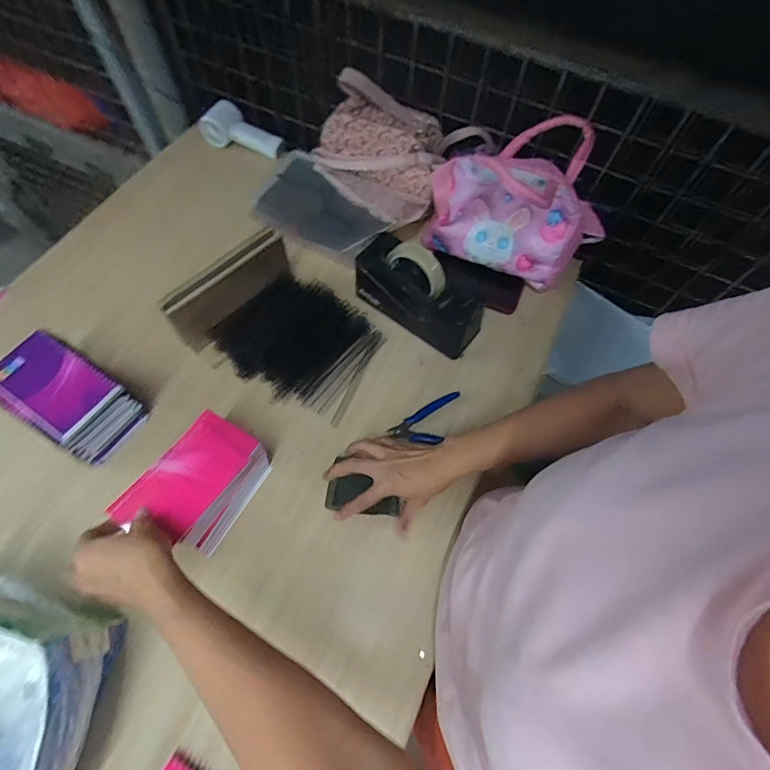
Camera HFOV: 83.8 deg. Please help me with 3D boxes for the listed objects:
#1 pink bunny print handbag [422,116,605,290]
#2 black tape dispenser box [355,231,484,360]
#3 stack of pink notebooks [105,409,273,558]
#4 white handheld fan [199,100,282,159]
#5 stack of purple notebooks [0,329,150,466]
[{"bbox_3d":[0.192,-0.255,0.632,0.269,0.197,0.125,21,65,7],"label":"pink bunny print handbag"},{"bbox_3d":[0.053,-0.142,0.651,0.206,0.125,0.072,37,68,14],"label":"black tape dispenser box"},{"bbox_3d":[-0.216,0.122,0.518,0.089,0.100,0.143,31,67,12],"label":"stack of pink notebooks"},{"bbox_3d":[-0.279,-0.498,0.836,0.153,0.061,0.055,19,65,6],"label":"white handheld fan"},{"bbox_3d":[-0.396,0.020,0.545,0.137,0.113,0.097,31,67,12],"label":"stack of purple notebooks"}]

